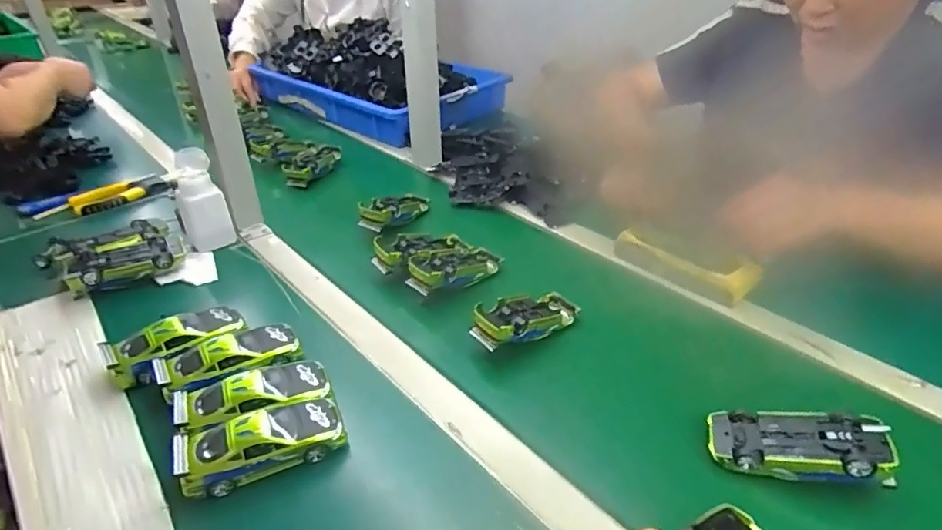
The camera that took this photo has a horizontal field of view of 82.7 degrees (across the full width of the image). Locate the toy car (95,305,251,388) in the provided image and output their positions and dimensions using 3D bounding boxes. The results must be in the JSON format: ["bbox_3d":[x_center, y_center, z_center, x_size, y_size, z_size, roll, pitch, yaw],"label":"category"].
[{"bbox_3d":[-0.309,0.079,0.563,0.132,0.035,0.060,-20,39,-27],"label":"toy car"}]

